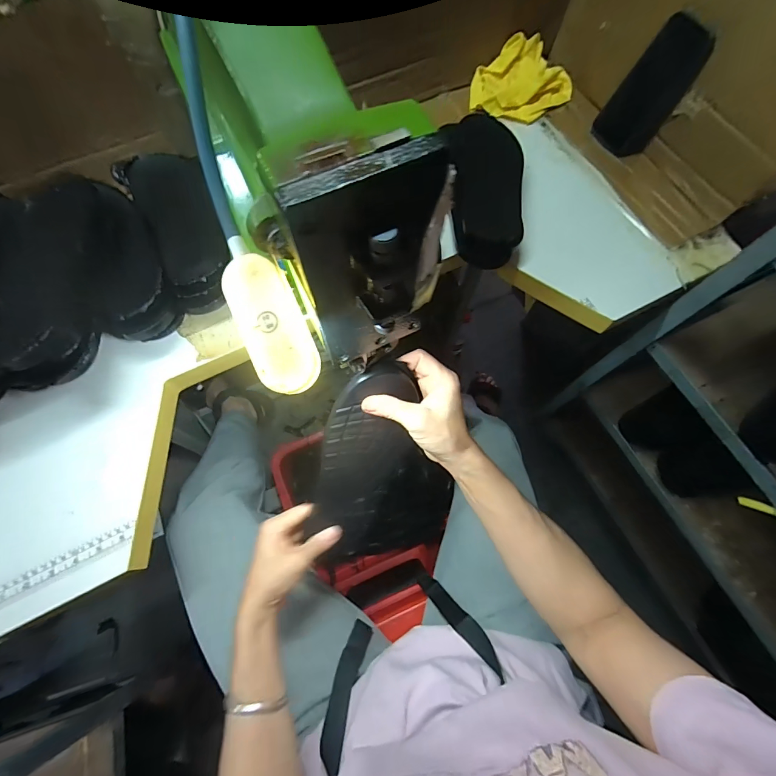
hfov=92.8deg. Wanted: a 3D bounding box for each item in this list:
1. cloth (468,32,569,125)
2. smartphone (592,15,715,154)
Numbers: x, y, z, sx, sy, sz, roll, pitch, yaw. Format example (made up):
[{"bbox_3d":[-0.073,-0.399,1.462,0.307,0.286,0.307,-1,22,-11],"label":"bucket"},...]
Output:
[{"bbox_3d":[0.239,-0.558,0.680,0.168,0.032,0.137,-33,95,3],"label":"cloth"},{"bbox_3d":[0.423,-0.474,0.595,0.095,0.169,0.020,37,60,3],"label":"smartphone"}]

